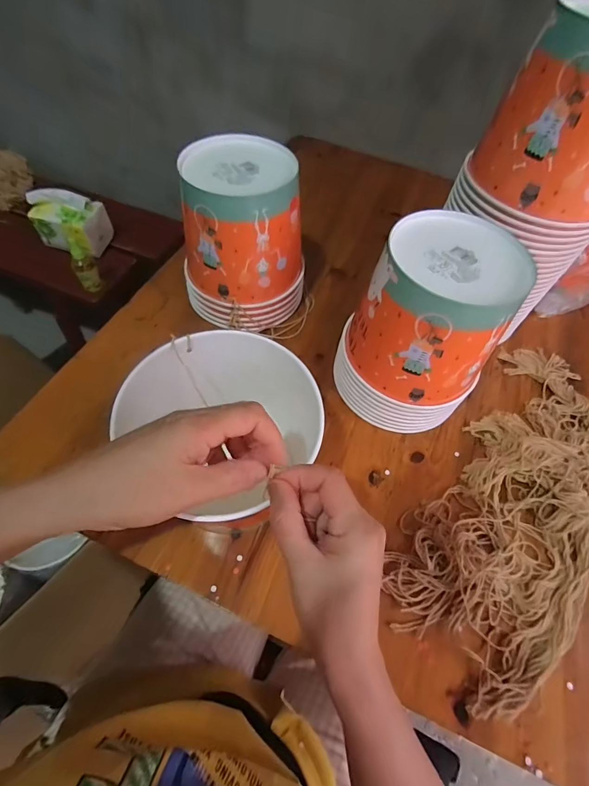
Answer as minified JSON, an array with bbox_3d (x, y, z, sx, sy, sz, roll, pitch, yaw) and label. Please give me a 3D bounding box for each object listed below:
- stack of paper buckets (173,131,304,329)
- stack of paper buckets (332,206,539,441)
[{"bbox_3d":[-0.062,-0.186,0.466,0.153,0.174,0.130,5,57,-2],"label":"stack of paper buckets"},{"bbox_3d":[0.138,-0.064,0.403,0.143,0.186,0.140,31,60,14],"label":"stack of paper buckets"}]

